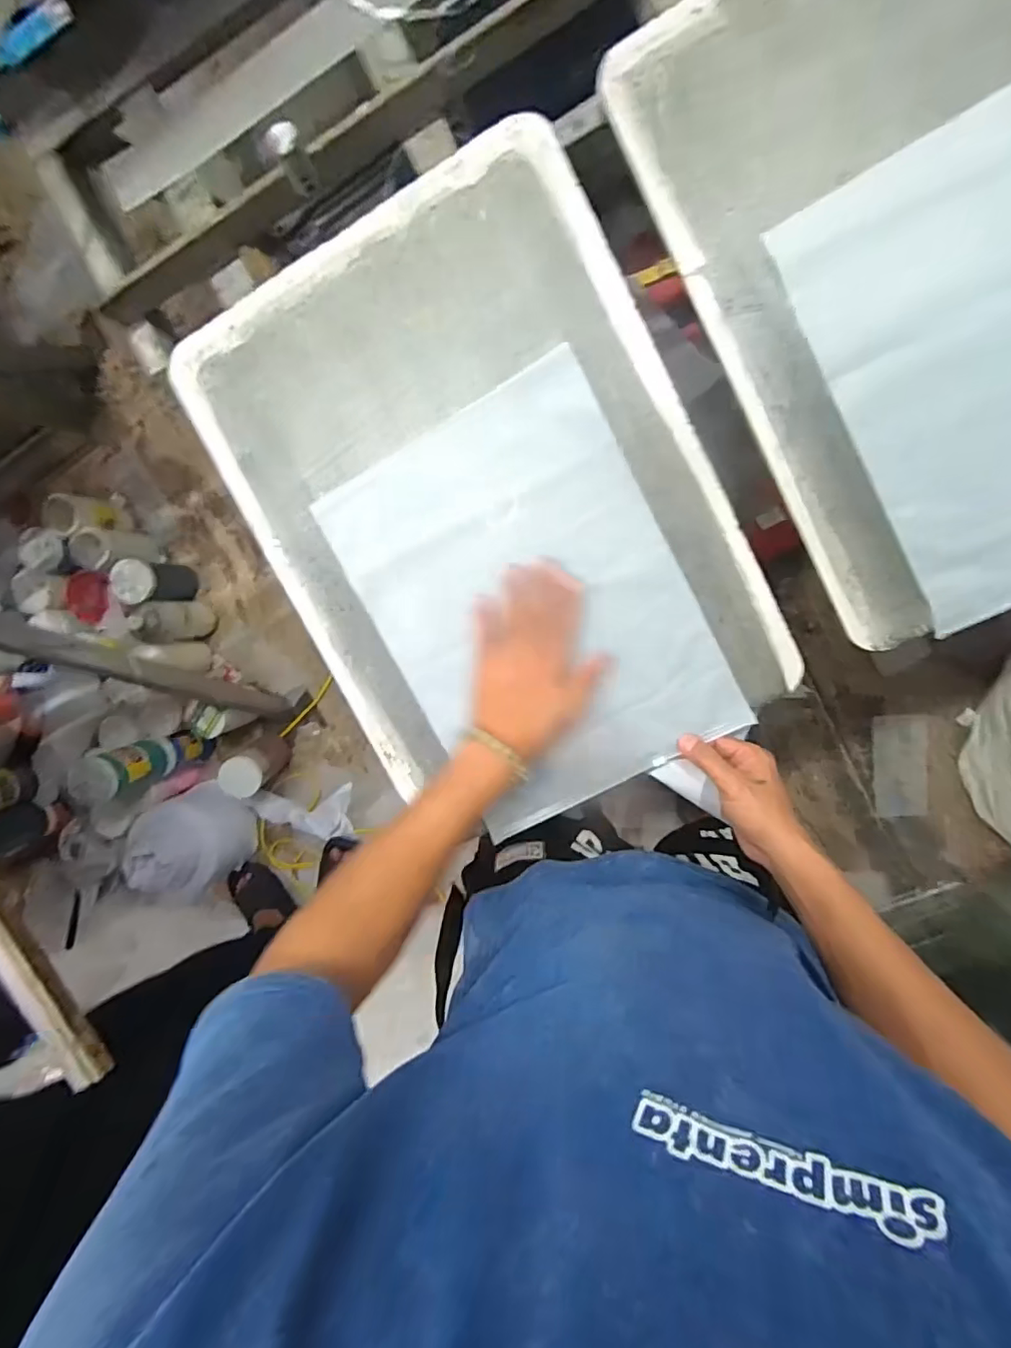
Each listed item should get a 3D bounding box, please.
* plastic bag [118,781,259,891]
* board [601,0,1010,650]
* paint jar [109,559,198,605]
[{"bbox_3d":[-0.735,0.396,1.323,0.221,0.237,0.222,-30,94,9],"label":"plastic bag"},{"bbox_3d":[0.372,-0.338,0.443,0.397,0.029,0.551,-26,93,9],"label":"board"},{"bbox_3d":[-0.799,-0.206,1.285,0.092,0.183,0.090,1,98,6],"label":"paint jar"}]

